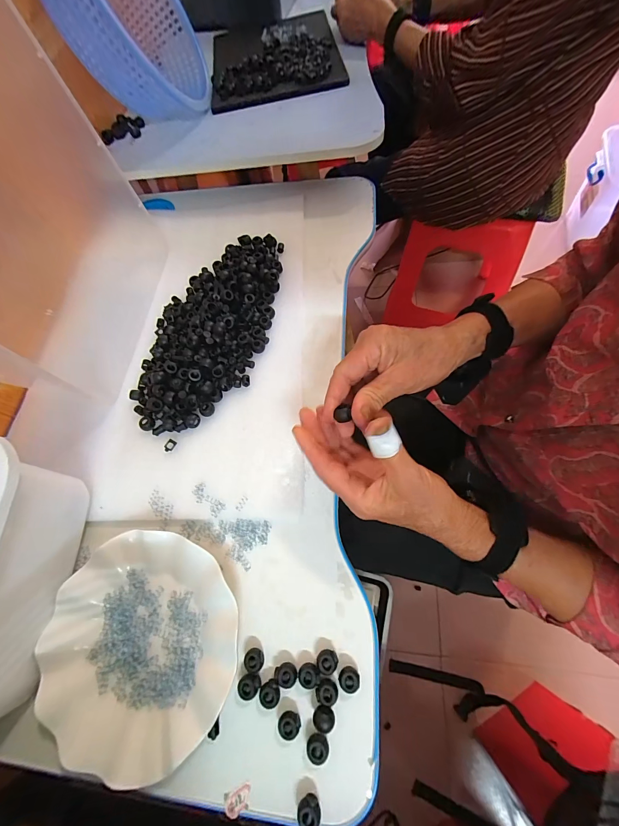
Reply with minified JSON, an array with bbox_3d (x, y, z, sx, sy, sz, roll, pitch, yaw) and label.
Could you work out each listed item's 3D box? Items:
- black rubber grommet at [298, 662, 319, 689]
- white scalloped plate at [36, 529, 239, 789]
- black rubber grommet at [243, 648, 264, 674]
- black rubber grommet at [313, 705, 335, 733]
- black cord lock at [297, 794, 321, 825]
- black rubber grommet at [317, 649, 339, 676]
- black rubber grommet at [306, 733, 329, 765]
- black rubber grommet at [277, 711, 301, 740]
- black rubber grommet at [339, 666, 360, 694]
[{"bbox_3d":[-0.001,0.229,0.280,0.018,0.011,0.017,-6,65,4],"label":"black rubber grommet"},{"bbox_3d":[-0.156,0.211,0.296,0.177,0.025,0.175,-3,66,6],"label":"white scalloped plate"},{"bbox_3d":[-0.050,0.223,0.287,0.017,0.008,0.019,17,69,14],"label":"black rubber grommet"},{"bbox_3d":[0.012,0.252,0.265,0.017,0.018,0.017,0,66,7],"label":"black rubber grommet"},{"bbox_3d":[0.000,0.305,0.243,0.017,0.013,0.015,-17,65,-1],"label":"black cord lock"},{"bbox_3d":[0.015,0.219,0.281,0.018,0.012,0.018,18,69,14],"label":"black rubber grommet"},{"bbox_3d":[0.007,0.272,0.259,0.018,0.011,0.017,-3,66,6],"label":"black rubber grommet"},{"bbox_3d":[-0.017,0.260,0.266,0.018,0.014,0.014,15,69,13],"label":"black rubber grommet"},{"bbox_3d":[0.034,0.229,0.274,0.017,0.009,0.017,-3,66,6],"label":"black rubber grommet"}]

